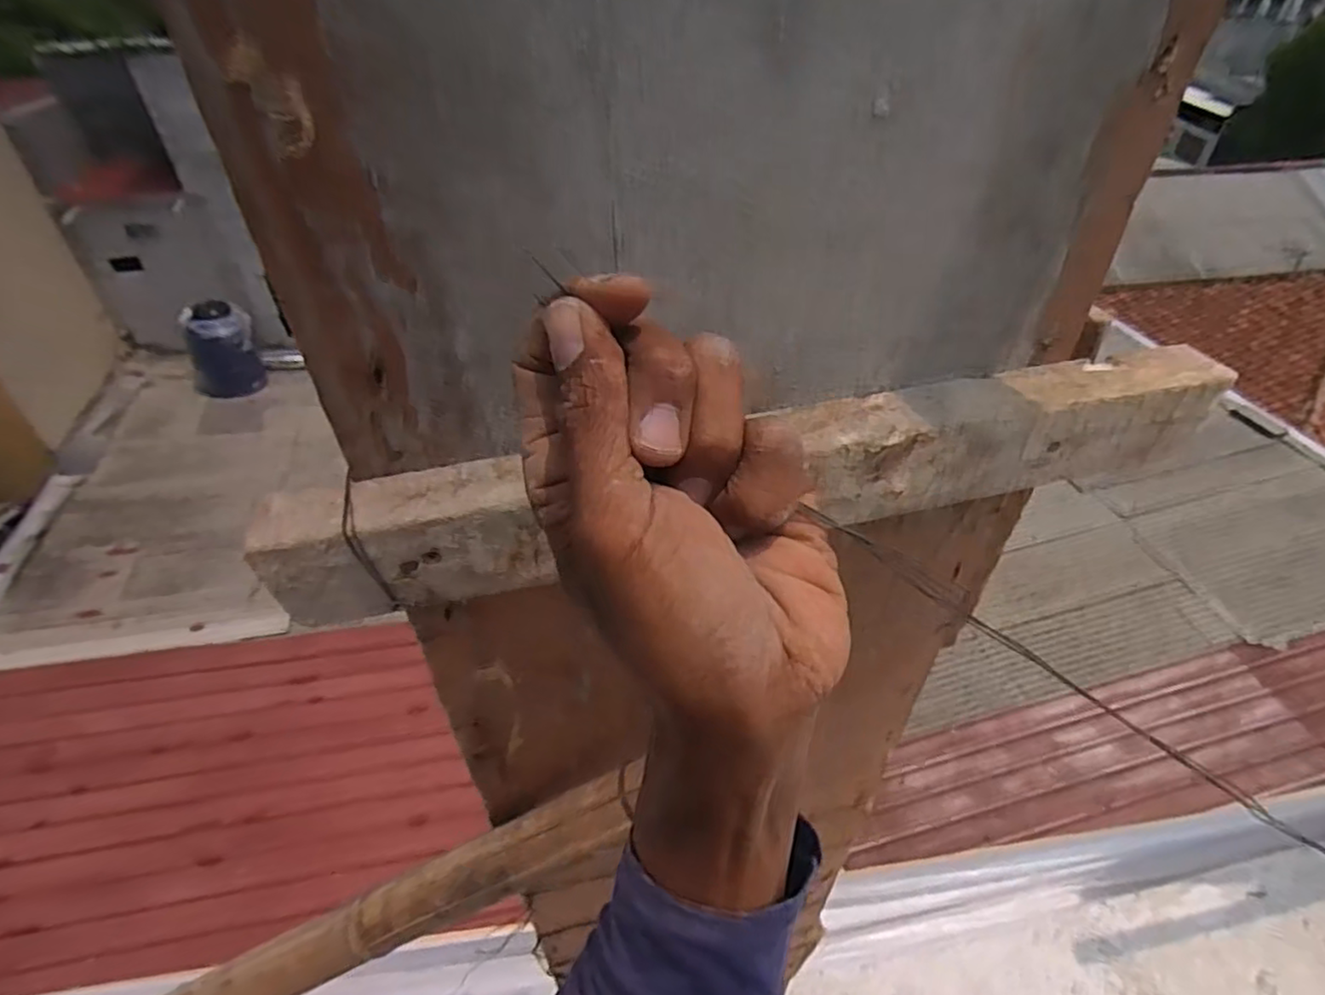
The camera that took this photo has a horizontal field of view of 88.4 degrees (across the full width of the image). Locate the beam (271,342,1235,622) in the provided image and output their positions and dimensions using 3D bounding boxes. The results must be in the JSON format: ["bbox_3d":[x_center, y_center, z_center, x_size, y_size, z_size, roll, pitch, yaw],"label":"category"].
[{"bbox_3d":[0.061,-0.011,0.362,0.512,0.061,0.052,-10,43,-11],"label":"beam"}]

